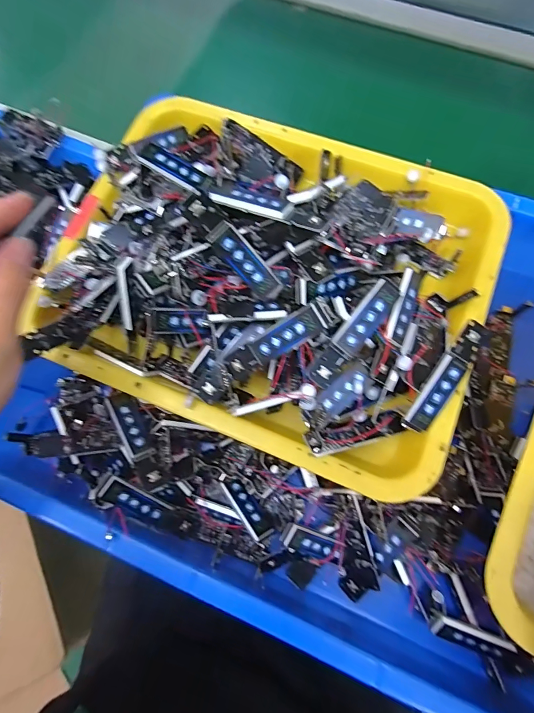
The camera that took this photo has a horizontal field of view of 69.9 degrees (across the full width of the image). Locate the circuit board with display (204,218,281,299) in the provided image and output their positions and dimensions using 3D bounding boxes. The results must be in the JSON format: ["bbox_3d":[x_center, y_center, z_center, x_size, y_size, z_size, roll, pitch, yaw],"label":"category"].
[{"bbox_3d":[-0.013,-0.058,0.239,0.017,0.004,0.055,-39,113,13],"label":"circuit board with display"}]

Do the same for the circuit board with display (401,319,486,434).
[{"bbox_3d":[0.115,0.014,0.245,0.018,0.011,0.078,32,95,11],"label":"circuit board with display"}]

